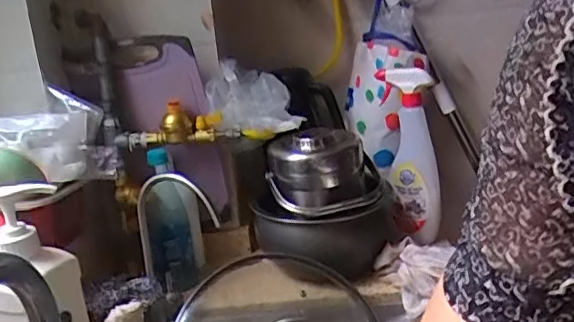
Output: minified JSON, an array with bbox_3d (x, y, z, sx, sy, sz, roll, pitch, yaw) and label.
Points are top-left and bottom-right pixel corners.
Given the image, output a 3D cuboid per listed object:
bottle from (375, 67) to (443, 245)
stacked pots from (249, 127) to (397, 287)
[{"bbox_3d":[0.216,-0.012,0.978,0.090,0.292,0.051,-3,16,12],"label":"bottle"},{"bbox_3d":[0.061,0.062,0.914,0.210,0.214,0.196,-3,16,12],"label":"stacked pots"}]

